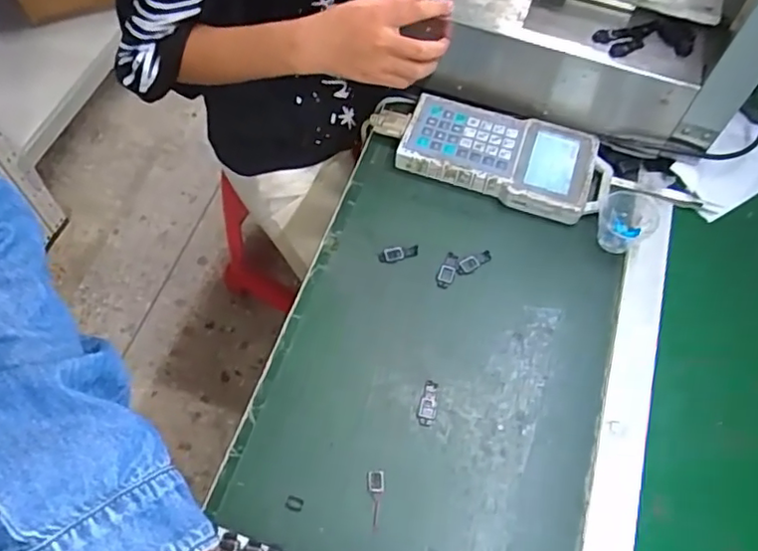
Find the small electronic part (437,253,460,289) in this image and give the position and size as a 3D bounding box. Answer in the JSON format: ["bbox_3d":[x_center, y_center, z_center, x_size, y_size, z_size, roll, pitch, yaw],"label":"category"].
[{"bbox_3d":[0.069,-0.004,0.621,0.016,0.005,0.039,21,61,10],"label":"small electronic part"}]

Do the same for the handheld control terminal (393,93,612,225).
[{"bbox_3d":[0.138,-0.129,0.676,0.220,0.033,0.103,18,61,9],"label":"handheld control terminal"}]

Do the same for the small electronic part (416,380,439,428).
[{"bbox_3d":[0.045,0.114,0.554,0.017,0.004,0.040,14,61,7],"label":"small electronic part"}]

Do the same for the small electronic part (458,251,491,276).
[{"bbox_3d":[0.096,-0.013,0.627,0.040,0.004,0.015,-24,63,-14],"label":"small electronic part"}]

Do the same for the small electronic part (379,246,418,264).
[{"bbox_3d":[0.020,-0.022,0.627,0.039,0.004,0.016,-5,60,-4],"label":"small electronic part"}]

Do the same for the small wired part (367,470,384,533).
[{"bbox_3d":[-0.003,0.186,0.512,0.014,0.005,0.046,0,60,-1],"label":"small wired part"}]

